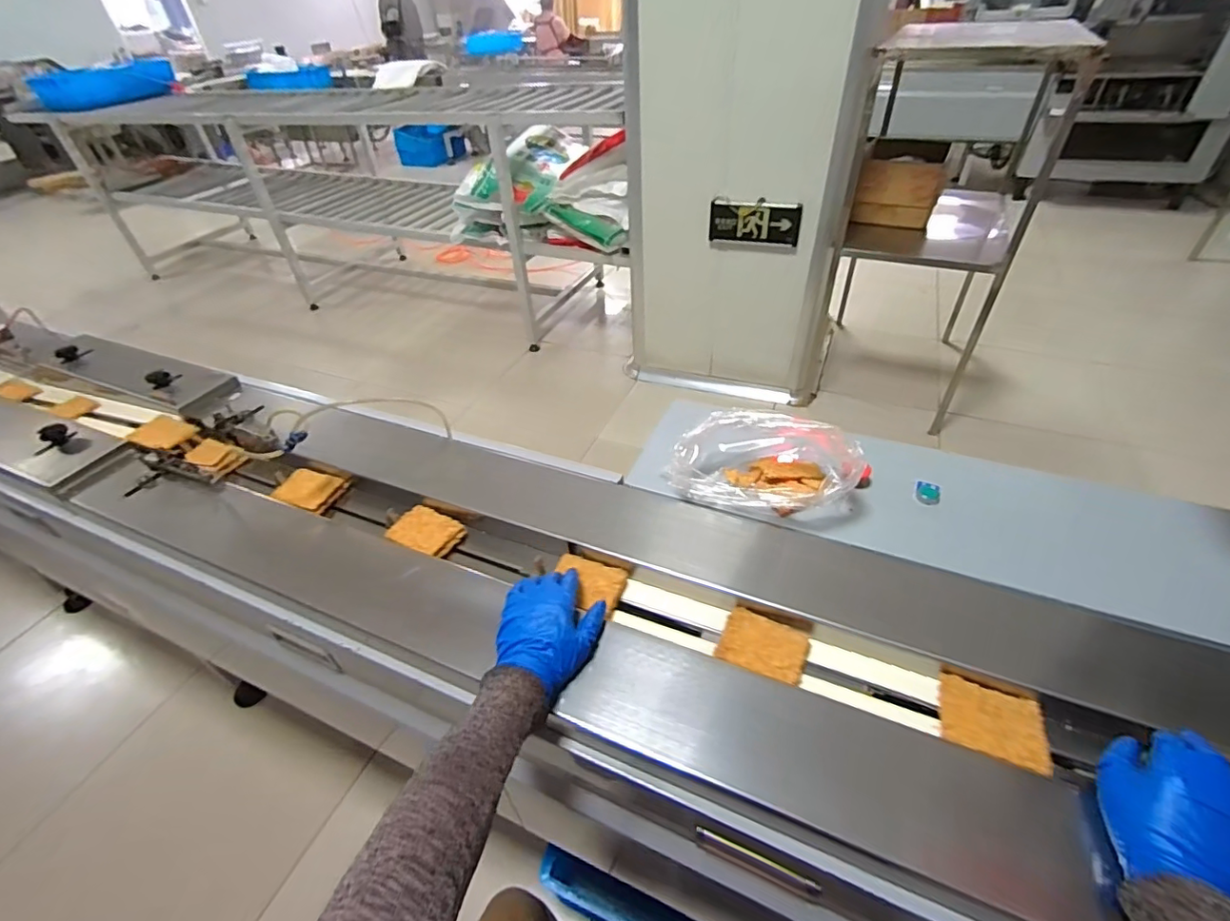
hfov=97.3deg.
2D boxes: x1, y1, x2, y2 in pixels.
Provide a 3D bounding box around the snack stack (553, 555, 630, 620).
[{"bbox_3d":[-0.034,0.154,0.680,0.090,0.016,0.072,11,44,16],"label":"snack stack"}]

